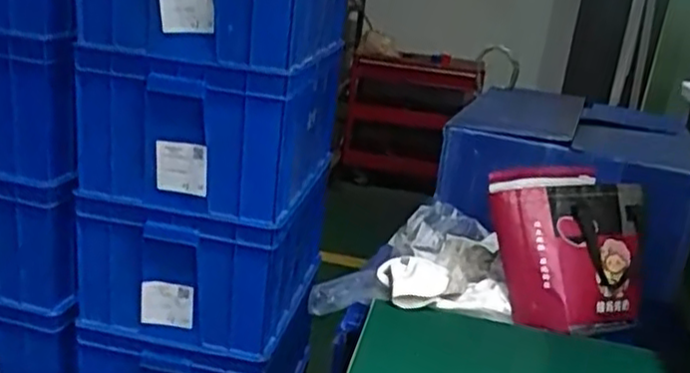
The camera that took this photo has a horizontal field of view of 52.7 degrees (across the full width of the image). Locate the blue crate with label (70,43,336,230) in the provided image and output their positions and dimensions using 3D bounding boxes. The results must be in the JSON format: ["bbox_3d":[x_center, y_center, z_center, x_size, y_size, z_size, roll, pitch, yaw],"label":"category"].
[{"bbox_3d":[-0.260,-0.146,1.489,0.422,0.286,0.484,9,19,8],"label":"blue crate with label"}]

